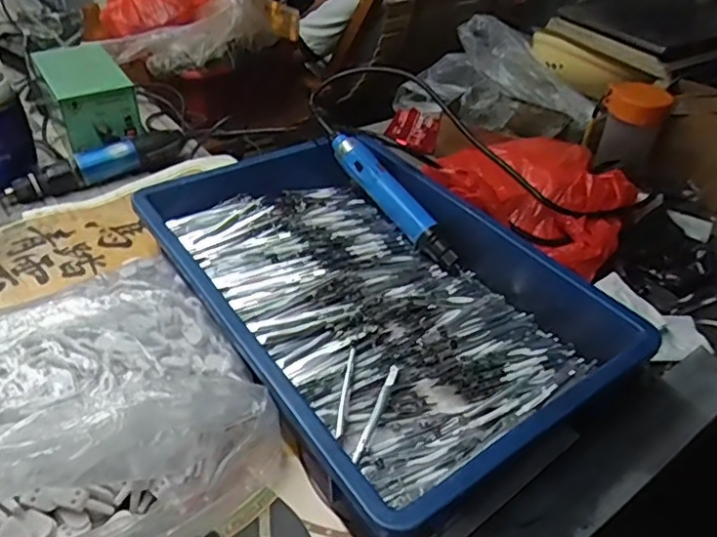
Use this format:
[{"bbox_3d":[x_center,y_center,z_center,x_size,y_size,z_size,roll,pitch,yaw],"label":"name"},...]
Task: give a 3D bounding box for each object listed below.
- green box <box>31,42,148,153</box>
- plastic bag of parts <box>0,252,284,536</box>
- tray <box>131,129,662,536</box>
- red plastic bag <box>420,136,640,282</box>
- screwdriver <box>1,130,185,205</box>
[{"bbox_3d":[-0.351,-0.218,0.786,0.098,0.085,0.148,-20,45,-28],"label":"green box"},{"bbox_3d":[-0.204,0.094,0.436,0.235,0.071,0.249,-23,46,-30],"label":"plastic bag of parts"},{"bbox_3d":[0.004,0.016,0.562,0.280,0.075,0.432,-22,46,-29],"label":"tray"},{"bbox_3d":[0.195,-0.090,0.666,0.198,0.063,0.174,26,43,24],"label":"red plastic bag"},{"bbox_3d":[-0.318,-0.130,0.744,0.209,0.037,0.047,-18,44,-25],"label":"screwdriver"}]

